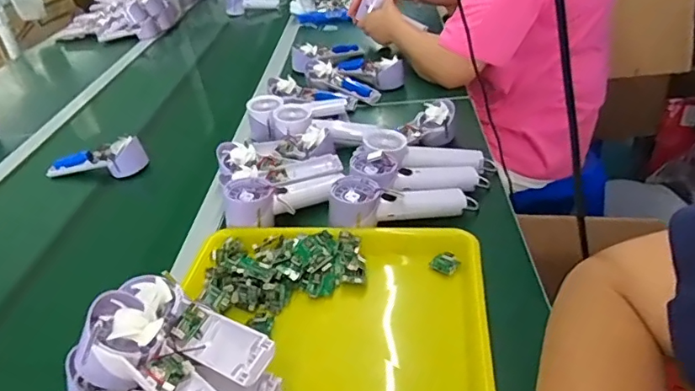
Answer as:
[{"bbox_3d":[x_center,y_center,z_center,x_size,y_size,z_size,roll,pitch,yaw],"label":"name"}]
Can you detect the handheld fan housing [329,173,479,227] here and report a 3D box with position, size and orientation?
[{"bbox_3d":[0.075,0.009,0.666,0.198,0.043,0.066,1,34,-9],"label":"handheld fan housing"}]

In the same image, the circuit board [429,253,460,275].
[{"bbox_3d":[0.113,0.079,0.592,0.027,0.004,0.027,34,77,29],"label":"circuit board"}]

